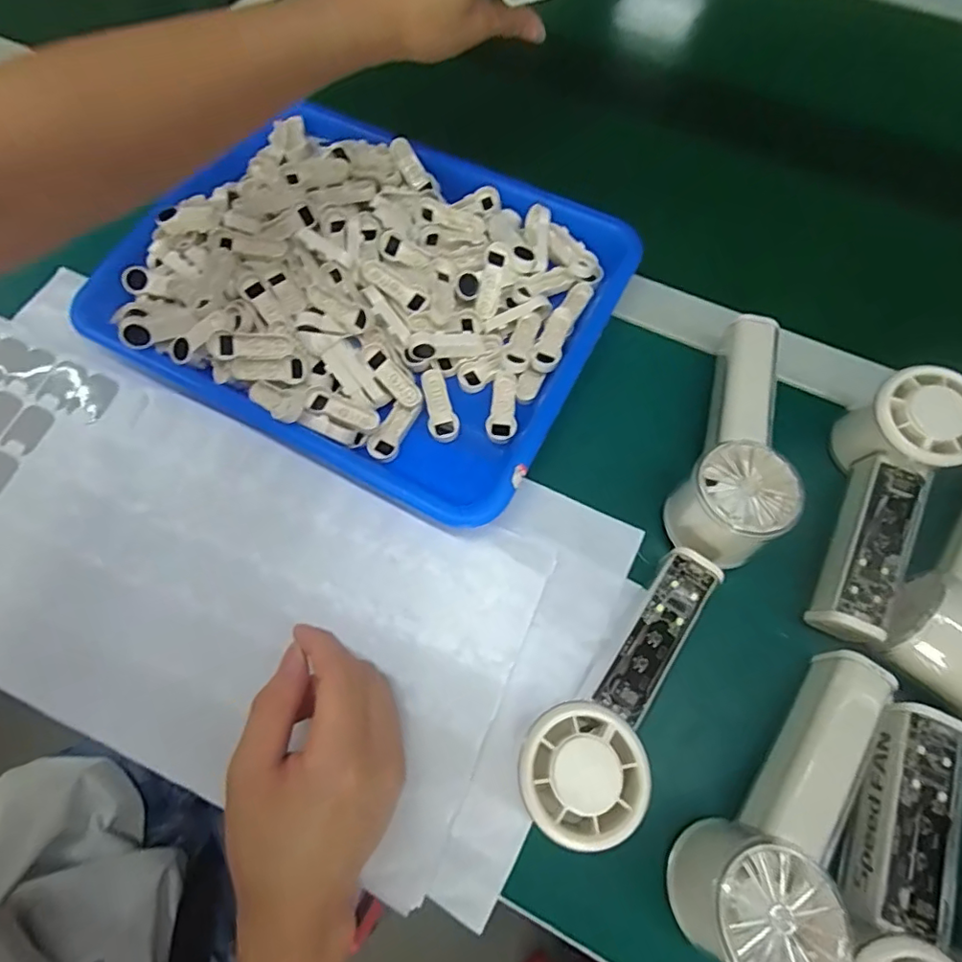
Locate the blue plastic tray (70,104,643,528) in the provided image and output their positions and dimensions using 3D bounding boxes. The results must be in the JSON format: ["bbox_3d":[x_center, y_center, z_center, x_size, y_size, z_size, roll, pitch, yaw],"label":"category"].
[{"bbox_3d":[-0.086,-0.138,0.385,0.332,0.042,0.250,27,73,11],"label":"blue plastic tray"}]

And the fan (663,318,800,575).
[{"bbox_3d":[0.158,-0.026,0.326,0.052,0.057,0.151,21,72,9],"label":"fan"}]

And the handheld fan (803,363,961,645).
[{"bbox_3d":[0.227,0.015,0.316,0.051,0.058,0.155,23,83,10],"label":"handheld fan"}]

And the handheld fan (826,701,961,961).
[{"bbox_3d":[0.192,0.182,0.245,0.058,0.054,0.154,31,74,12],"label":"handheld fan"}]

